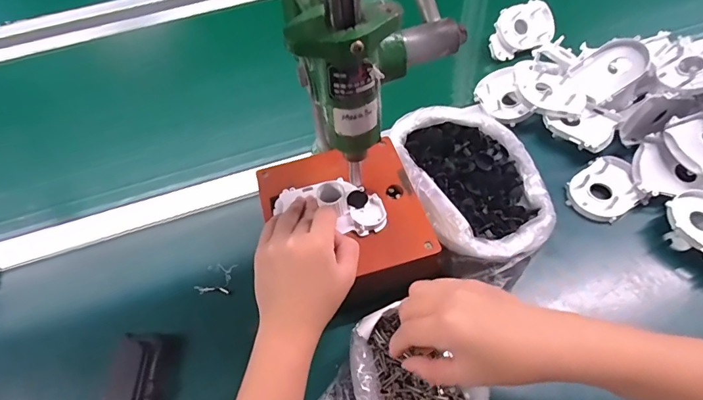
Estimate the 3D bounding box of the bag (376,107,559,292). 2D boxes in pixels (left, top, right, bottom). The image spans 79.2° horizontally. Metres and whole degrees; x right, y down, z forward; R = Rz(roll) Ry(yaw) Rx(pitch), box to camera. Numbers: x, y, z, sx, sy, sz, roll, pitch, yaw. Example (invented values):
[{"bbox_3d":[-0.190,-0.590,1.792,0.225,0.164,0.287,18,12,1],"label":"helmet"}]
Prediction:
[{"bbox_3d":[0.142,-0.013,0.477,0.154,0.065,0.217,-19,56,-10],"label":"bag"}]

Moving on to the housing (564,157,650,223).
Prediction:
[{"bbox_3d":[0.287,-0.012,0.485,0.077,0.027,0.067,-27,57,-14],"label":"housing"}]

